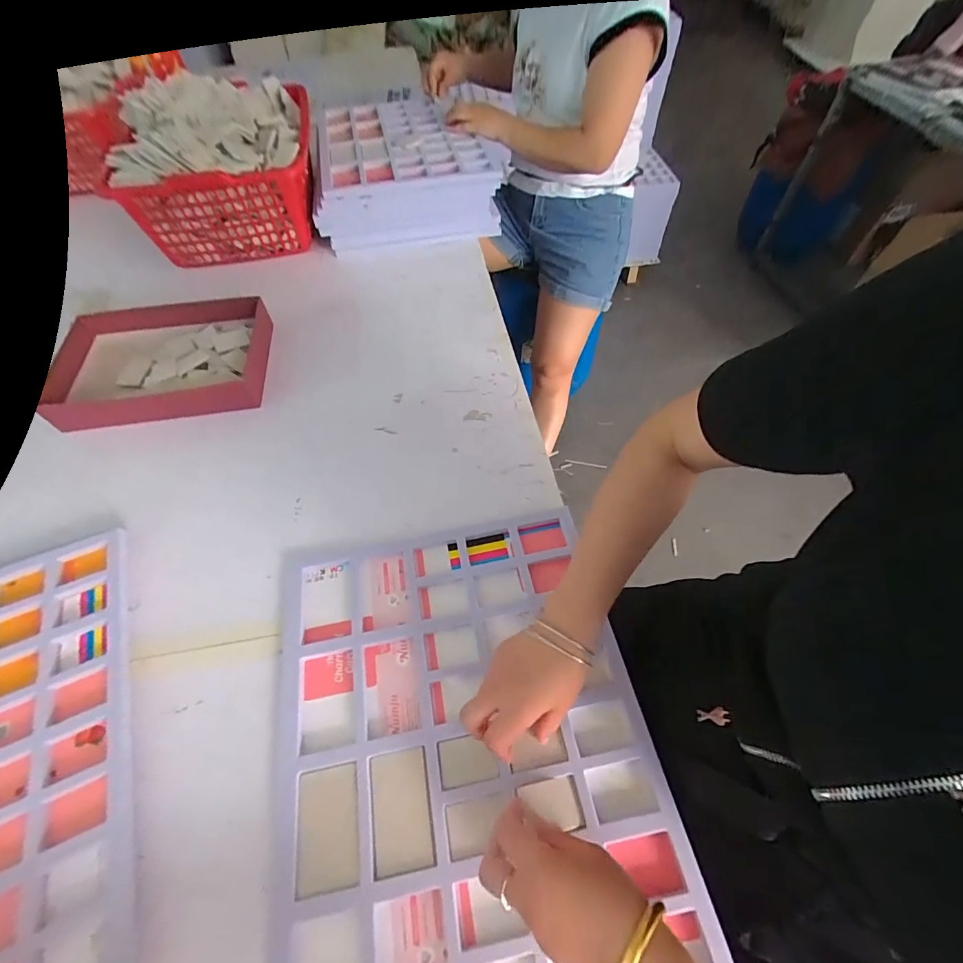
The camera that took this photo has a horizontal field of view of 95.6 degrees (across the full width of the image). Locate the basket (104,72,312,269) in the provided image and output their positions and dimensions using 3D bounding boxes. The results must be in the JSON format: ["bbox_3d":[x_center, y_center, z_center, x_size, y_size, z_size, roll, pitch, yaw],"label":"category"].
[{"bbox_3d":[-0.505,-0.655,0.886,0.319,0.197,0.425,-7,57,-5],"label":"basket"}]

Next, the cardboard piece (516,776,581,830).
[{"bbox_3d":[0.060,0.286,0.387,0.048,0.004,0.036,-8,57,-6],"label":"cardboard piece"}]

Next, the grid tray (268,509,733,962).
[{"bbox_3d":[-0.024,0.235,0.429,0.347,0.031,0.424,-10,58,-7],"label":"grid tray"}]

